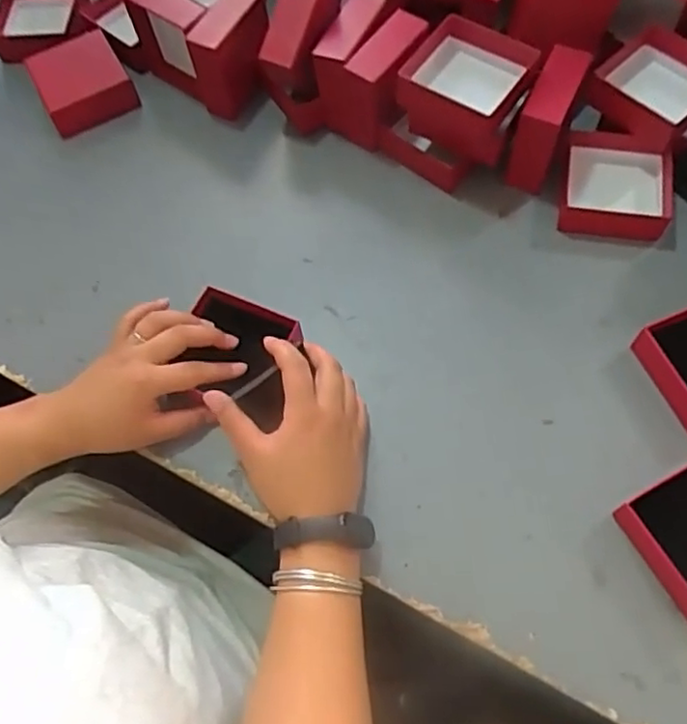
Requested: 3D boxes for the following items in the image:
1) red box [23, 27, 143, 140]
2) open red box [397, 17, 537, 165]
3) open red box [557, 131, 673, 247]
[{"bbox_3d":[-0.267,-0.283,0.675,0.092,0.046,0.084,-23,65,-8],"label":"red box"},{"bbox_3d":[0.108,-0.237,0.573,0.096,0.064,0.101,27,70,15],"label":"open red box"},{"bbox_3d":[0.244,-0.154,0.582,0.096,0.031,0.096,11,65,9],"label":"open red box"}]

